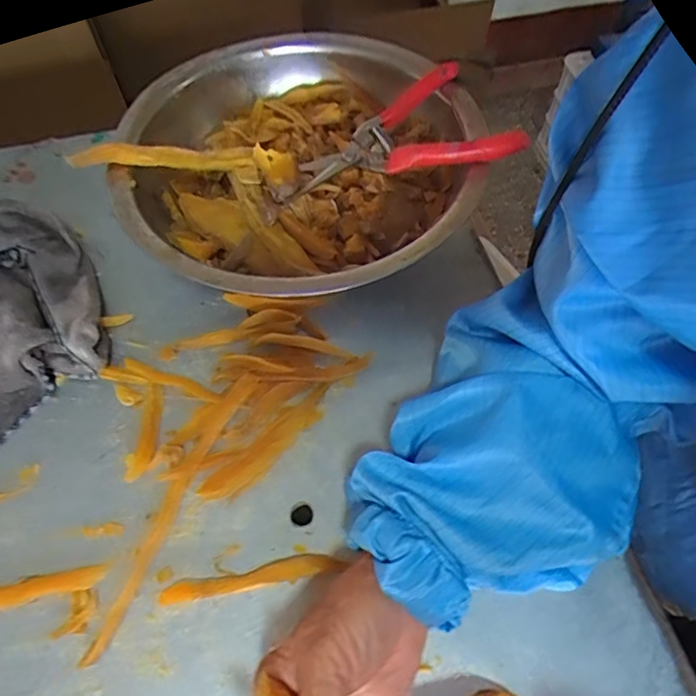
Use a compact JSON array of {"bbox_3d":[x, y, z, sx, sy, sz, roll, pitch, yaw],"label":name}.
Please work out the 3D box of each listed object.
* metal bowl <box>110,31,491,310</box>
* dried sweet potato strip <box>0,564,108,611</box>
[{"bbox_3d":[-0.048,-0.147,0.460,0.287,0.090,0.275,0,59,0],"label":"metal bowl"},{"bbox_3d":[-0.193,0.147,0.332,0.086,0.010,0.014,-12,60,-7],"label":"dried sweet potato strip"}]

